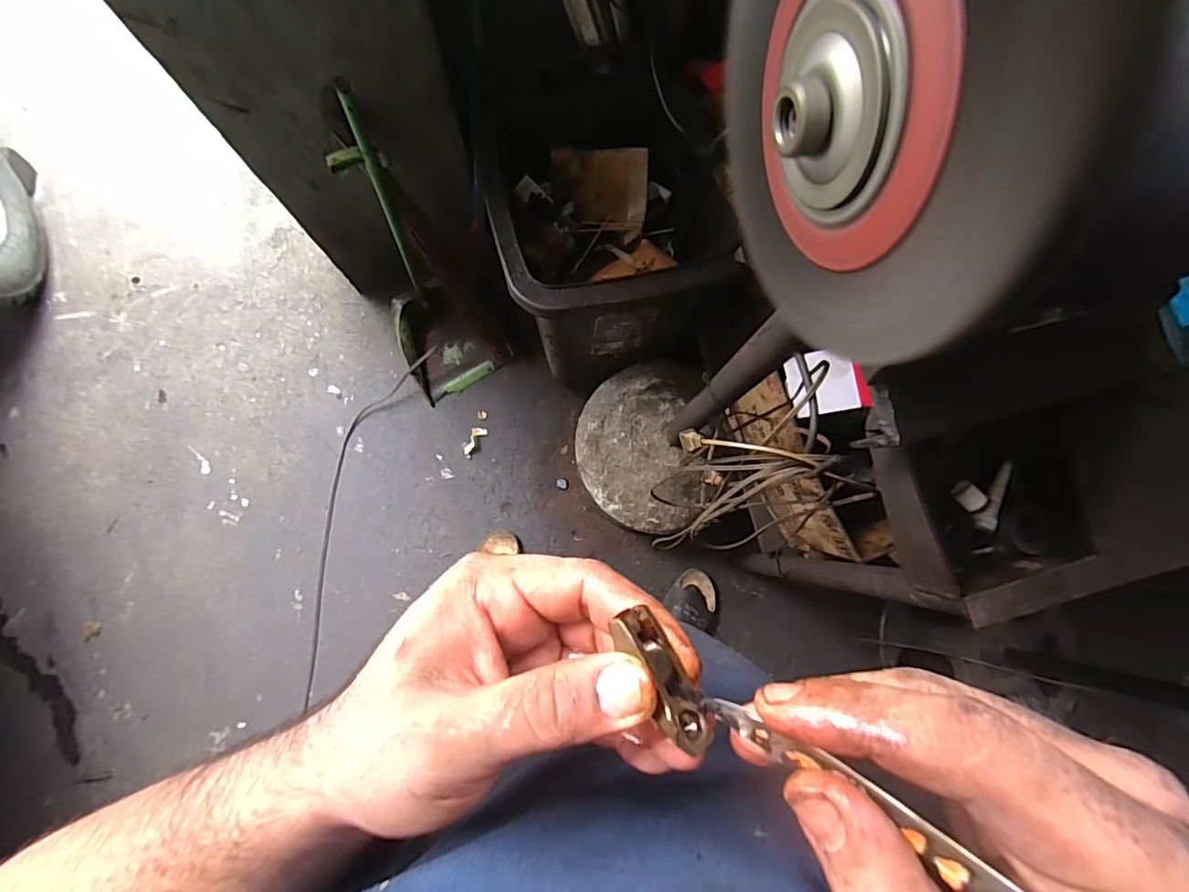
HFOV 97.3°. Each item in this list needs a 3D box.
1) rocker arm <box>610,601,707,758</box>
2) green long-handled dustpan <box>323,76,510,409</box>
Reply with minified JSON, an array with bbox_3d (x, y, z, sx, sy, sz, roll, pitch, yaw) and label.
[{"bbox_3d":[0.021,0.069,0.155,0.012,0.013,0.041,-33,80,-5],"label":"rocker arm"},{"bbox_3d":[-0.368,-0.326,1.053,0.233,0.634,0.267,-30,84,-7],"label":"green long-handled dustpan"}]

